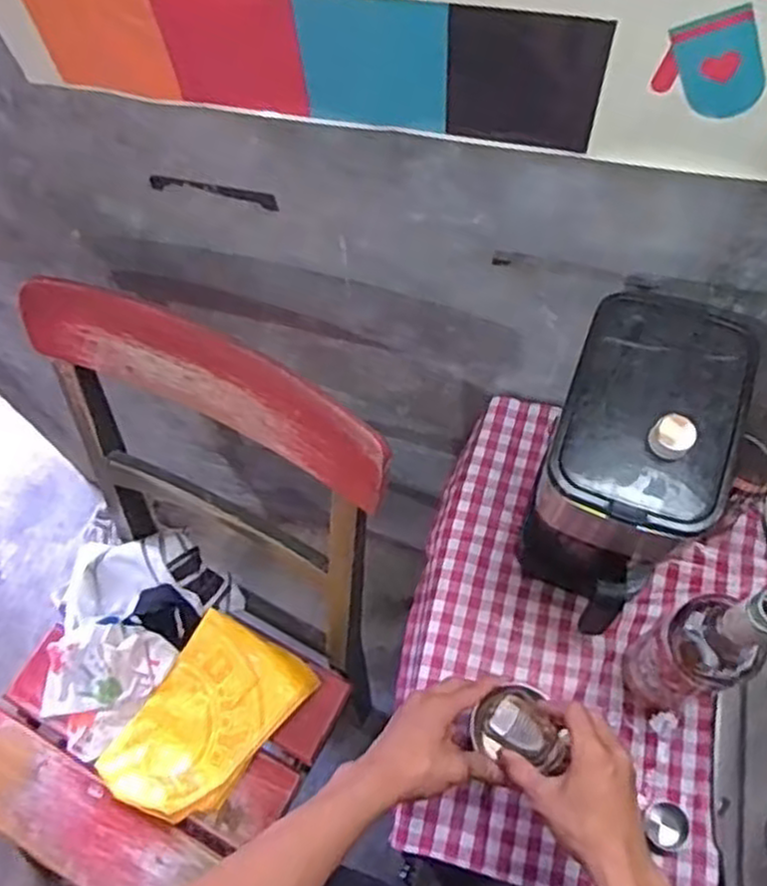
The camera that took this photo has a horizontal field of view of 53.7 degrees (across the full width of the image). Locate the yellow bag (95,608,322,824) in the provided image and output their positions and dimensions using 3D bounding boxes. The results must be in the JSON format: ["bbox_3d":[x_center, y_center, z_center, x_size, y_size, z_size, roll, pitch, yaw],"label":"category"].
[{"bbox_3d":[-0.229,0.358,0.971,0.168,0.051,0.253,33,70,16],"label":"yellow bag"}]

